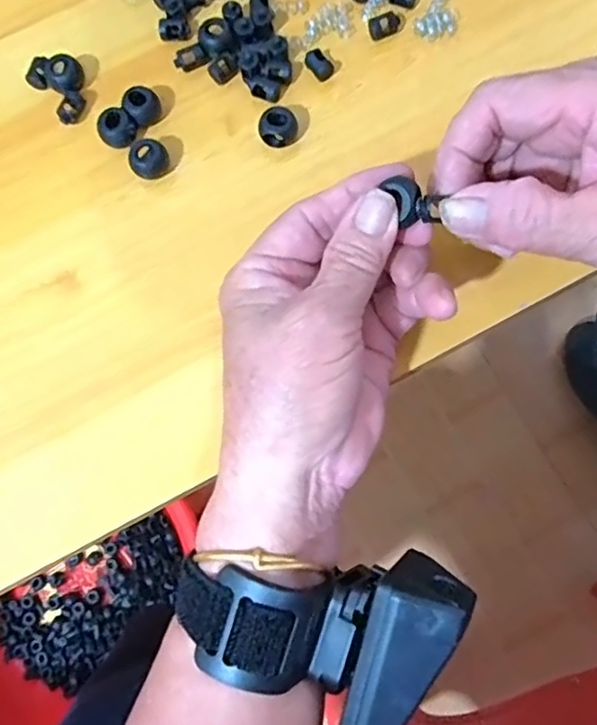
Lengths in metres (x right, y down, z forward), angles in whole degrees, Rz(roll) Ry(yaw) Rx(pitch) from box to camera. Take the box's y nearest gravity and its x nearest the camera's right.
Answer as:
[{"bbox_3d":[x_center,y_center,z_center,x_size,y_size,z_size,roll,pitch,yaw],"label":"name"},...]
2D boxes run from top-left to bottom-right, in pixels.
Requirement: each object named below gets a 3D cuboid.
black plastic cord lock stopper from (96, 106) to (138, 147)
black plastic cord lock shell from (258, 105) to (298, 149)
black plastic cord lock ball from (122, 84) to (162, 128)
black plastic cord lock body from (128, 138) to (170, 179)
[{"bbox_3d":[-0.083,-0.108,0.271,0.017,0.013,0.014,-28,76,-6],"label":"black plastic cord lock stopper"},{"bbox_3d":[-0.009,-0.106,0.268,0.017,0.013,0.015,-3,75,1],"label":"black plastic cord lock shell"},{"bbox_3d":[-0.072,-0.118,0.273,0.016,0.013,0.013,-28,76,-6],"label":"black plastic cord lock ball"},{"bbox_3d":[-0.067,-0.091,0.269,0.017,0.012,0.016,0,75,2],"label":"black plastic cord lock body"}]

